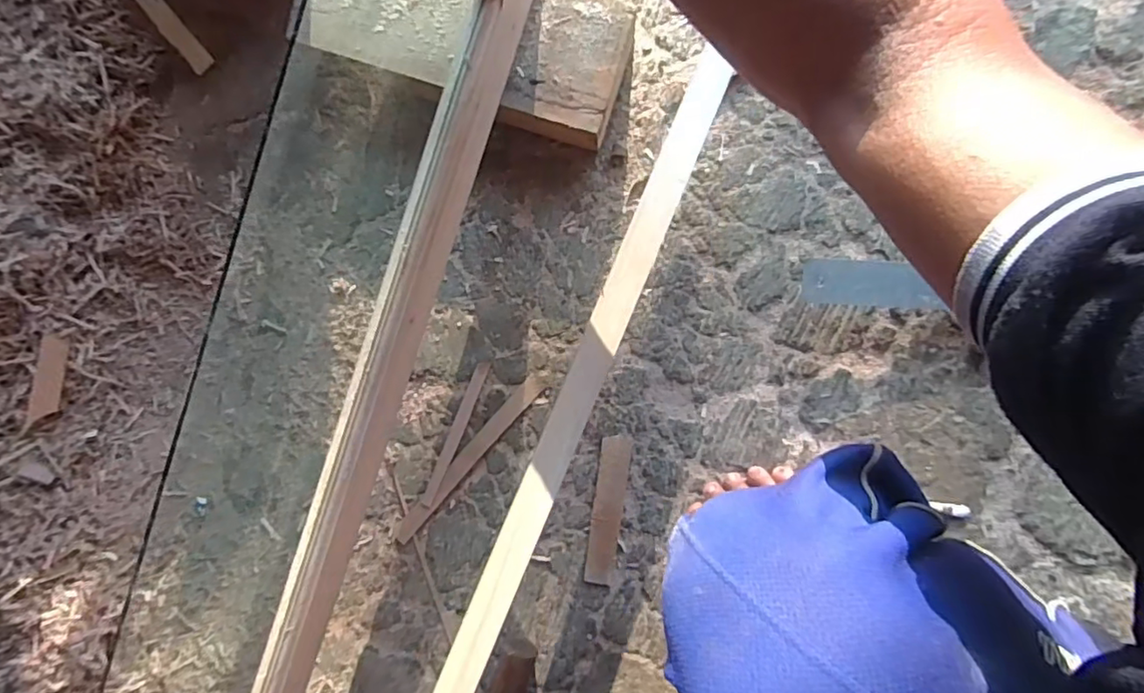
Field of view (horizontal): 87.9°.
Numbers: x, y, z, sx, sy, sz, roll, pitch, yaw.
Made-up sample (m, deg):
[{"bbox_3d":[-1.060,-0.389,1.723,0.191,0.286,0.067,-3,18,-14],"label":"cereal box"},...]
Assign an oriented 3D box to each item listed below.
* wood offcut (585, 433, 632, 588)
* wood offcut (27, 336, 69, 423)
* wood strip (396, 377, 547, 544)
[{"bbox_3d":[0.036,0.167,0.604,0.029,0.006,0.151,8,94,8],"label":"wood offcut"},{"bbox_3d":[-0.536,0.034,0.607,0.004,0.023,0.086,5,87,52],"label":"wood offcut"},{"bbox_3d":[-0.110,0.119,0.621,0.021,0.007,0.227,42,98,5],"label":"wood strip"}]

